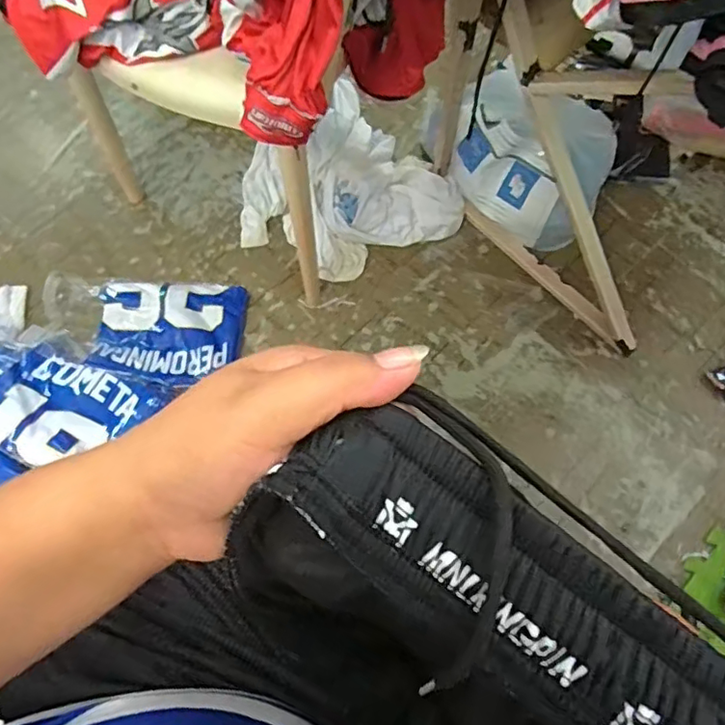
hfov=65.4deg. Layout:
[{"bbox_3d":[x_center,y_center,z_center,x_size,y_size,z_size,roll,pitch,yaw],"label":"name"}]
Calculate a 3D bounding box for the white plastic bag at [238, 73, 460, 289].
[{"bbox_3d":[-0.050,-0.318,1.078,0.398,0.071,0.354,43,78,12],"label":"white plastic bag"}]

